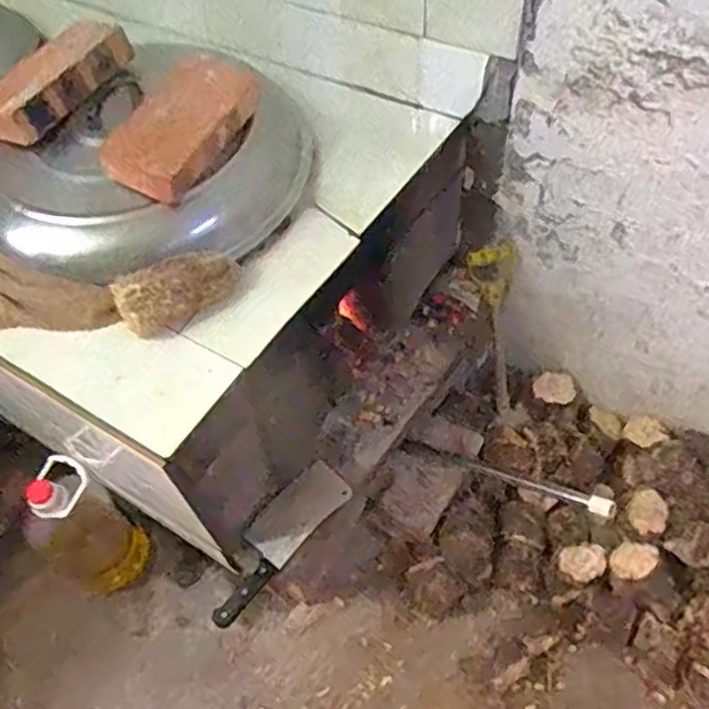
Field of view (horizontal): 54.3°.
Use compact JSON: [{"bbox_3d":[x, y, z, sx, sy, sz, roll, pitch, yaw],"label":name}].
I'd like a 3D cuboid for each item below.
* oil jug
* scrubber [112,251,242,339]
[{"bbox_3d":[-0.493,0.307,1.240,0.182,0.332,0.139,24,59,20],"label":"oil jug"},{"bbox_3d":[-0.231,-0.086,0.900,0.165,0.040,0.088,-22,55,-11],"label":"scrubber"}]

